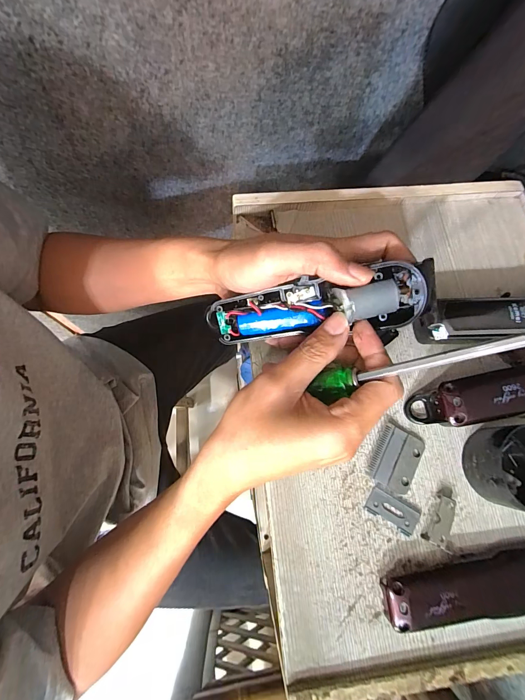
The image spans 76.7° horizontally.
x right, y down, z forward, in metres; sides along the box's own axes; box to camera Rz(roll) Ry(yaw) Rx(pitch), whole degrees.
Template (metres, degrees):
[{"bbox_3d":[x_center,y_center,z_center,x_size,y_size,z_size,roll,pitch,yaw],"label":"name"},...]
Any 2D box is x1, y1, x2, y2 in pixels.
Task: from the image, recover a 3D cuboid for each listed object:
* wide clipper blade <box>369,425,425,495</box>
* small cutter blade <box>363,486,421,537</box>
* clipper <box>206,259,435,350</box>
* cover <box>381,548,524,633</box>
[{"bbox_3d":[0.108,0.089,0.267,0.034,0.004,0.046,27,75,7],"label":"wide clipper blade"},{"bbox_3d":[0.101,0.124,0.256,0.040,0.004,0.021,31,75,8],"label":"small cutter blade"},{"bbox_3d":[0.036,-0.028,0.240,0.156,0.033,0.041,-6,72,19],"label":"clipper"},{"bbox_3d":[0.157,0.170,0.235,0.139,0.018,0.035,-7,73,-3],"label":"cover"}]

